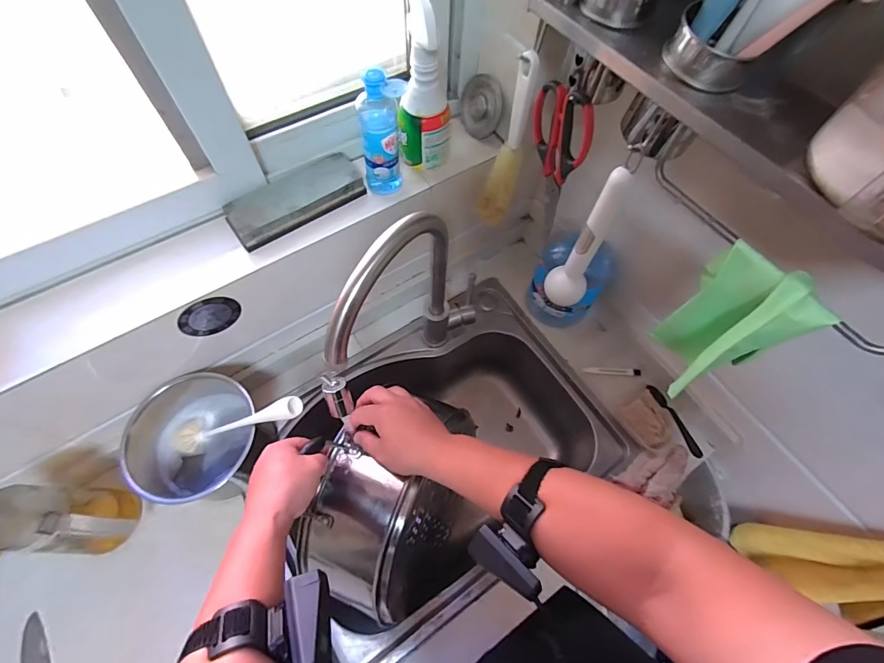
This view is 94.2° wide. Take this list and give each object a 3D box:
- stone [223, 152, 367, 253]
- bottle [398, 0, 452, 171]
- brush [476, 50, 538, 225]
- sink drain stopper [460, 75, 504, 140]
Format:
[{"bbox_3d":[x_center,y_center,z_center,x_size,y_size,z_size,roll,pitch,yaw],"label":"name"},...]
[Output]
[{"bbox_3d":[-0.197,-0.183,0.559,0.180,0.033,0.073,-30,69,-15],"label":"stone"},{"bbox_3d":[-0.021,-0.305,0.524,0.067,0.198,0.064,2,64,-1],"label":"bottle"},{"bbox_3d":[0.089,-0.258,0.578,0.048,0.262,0.044,6,64,1],"label":"brush"},{"bbox_3d":[0.060,-0.349,0.631,0.020,0.078,0.083,-20,79,-43],"label":"sink drain stopper"}]

